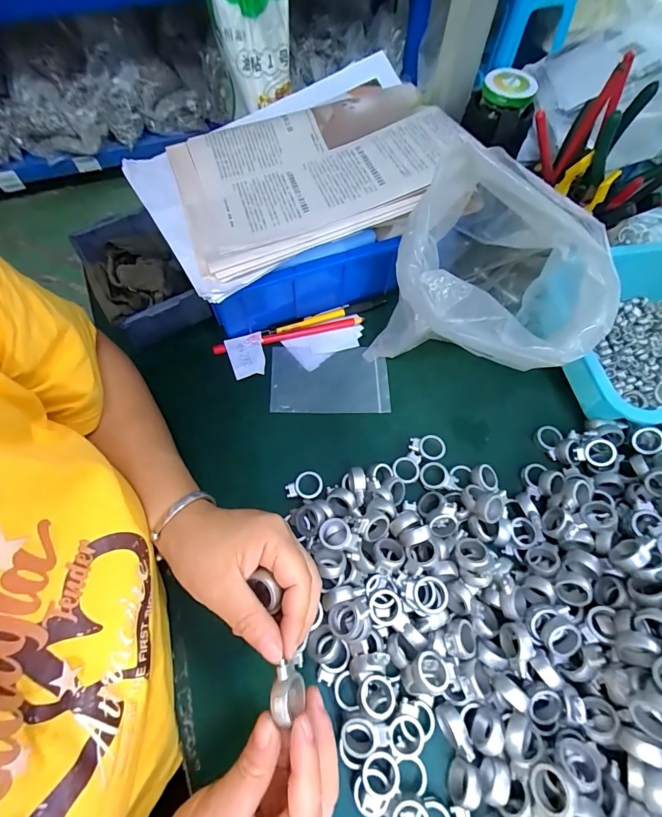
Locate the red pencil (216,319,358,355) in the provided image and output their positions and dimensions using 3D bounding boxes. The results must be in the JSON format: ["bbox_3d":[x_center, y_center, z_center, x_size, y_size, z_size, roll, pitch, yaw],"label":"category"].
[{"bbox_3d":[-0.047,-0.083,0.434,0.168,0.007,0.010,-13,66,-7],"label":"red pencil"}]

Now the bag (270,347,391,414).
[{"bbox_3d":[-0.001,-0.031,0.418,0.125,0.005,0.077,0,65,-2],"label":"bag"}]

